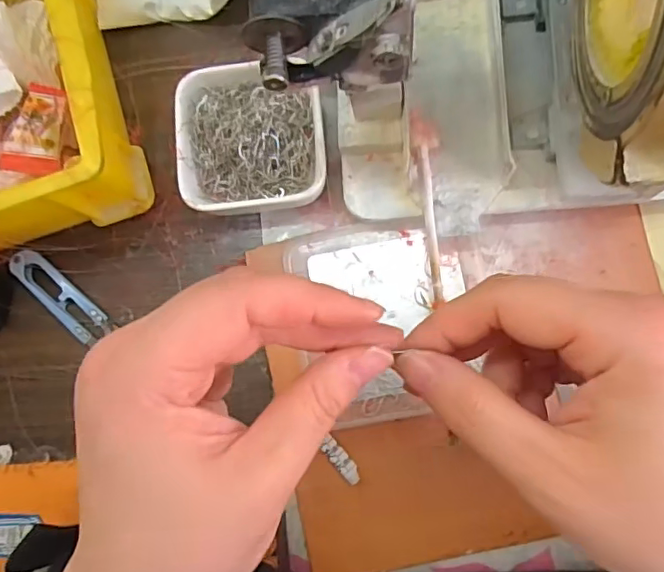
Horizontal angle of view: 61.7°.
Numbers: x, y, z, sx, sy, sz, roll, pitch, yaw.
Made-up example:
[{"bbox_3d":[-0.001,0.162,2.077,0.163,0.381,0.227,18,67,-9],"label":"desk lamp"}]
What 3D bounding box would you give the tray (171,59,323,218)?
[{"bbox_3d":[-0.044,-0.082,0.316,0.081,0.027,0.081,-3,84,6],"label":"tray"}]

